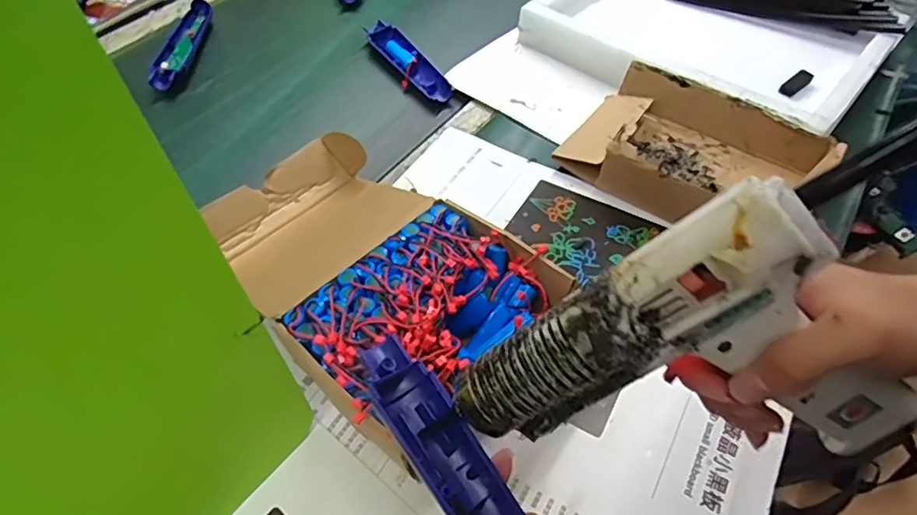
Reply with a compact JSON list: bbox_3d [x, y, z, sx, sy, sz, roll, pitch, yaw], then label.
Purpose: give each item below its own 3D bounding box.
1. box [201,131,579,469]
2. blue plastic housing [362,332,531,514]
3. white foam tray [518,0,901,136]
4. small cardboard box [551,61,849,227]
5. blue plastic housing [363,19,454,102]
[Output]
[{"bbox_3d":[-0.076,0.003,0.454,0.176,0.077,0.299,-37,61,-26],"label":"box"},{"bbox_3d":[0.003,0.113,0.293,0.036,0.023,0.166,-30,68,-22],"label":"blue plastic housing"},{"bbox_3d":[0.299,-0.276,0.692,0.361,0.049,0.301,31,58,22],"label":"white foam tray"},{"bbox_3d":[0.221,-0.101,0.546,0.211,0.058,0.155,31,58,22],"label":"small cardboard box"},{"bbox_3d":[-0.060,-0.233,0.678,0.035,0.020,0.155,-31,58,-22],"label":"blue plastic housing"}]

